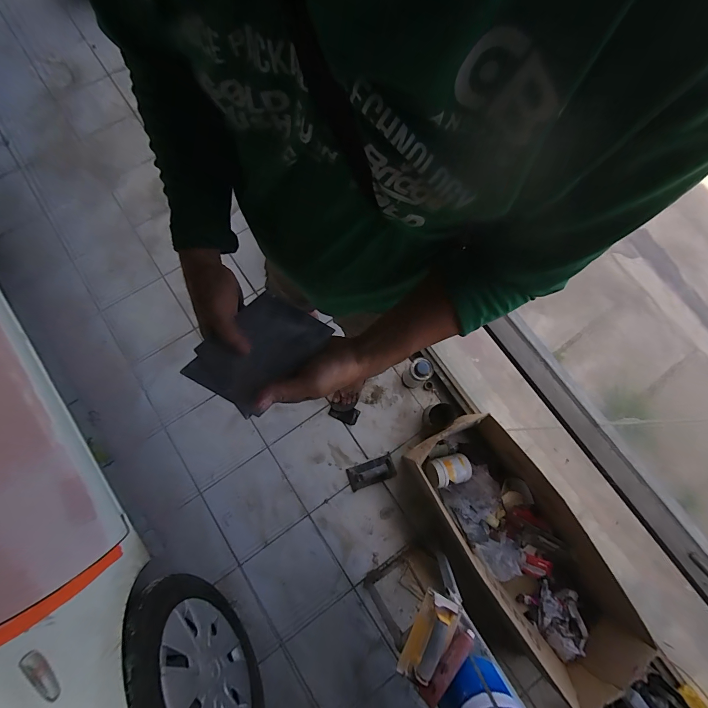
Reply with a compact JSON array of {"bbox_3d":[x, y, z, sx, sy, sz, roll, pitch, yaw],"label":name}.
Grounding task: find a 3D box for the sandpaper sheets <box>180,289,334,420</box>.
[{"bbox_3d":[-0.107,-0.008,0.379,0.097,0.017,0.140,35,67,8],"label":"sandpaper sheets"}]

